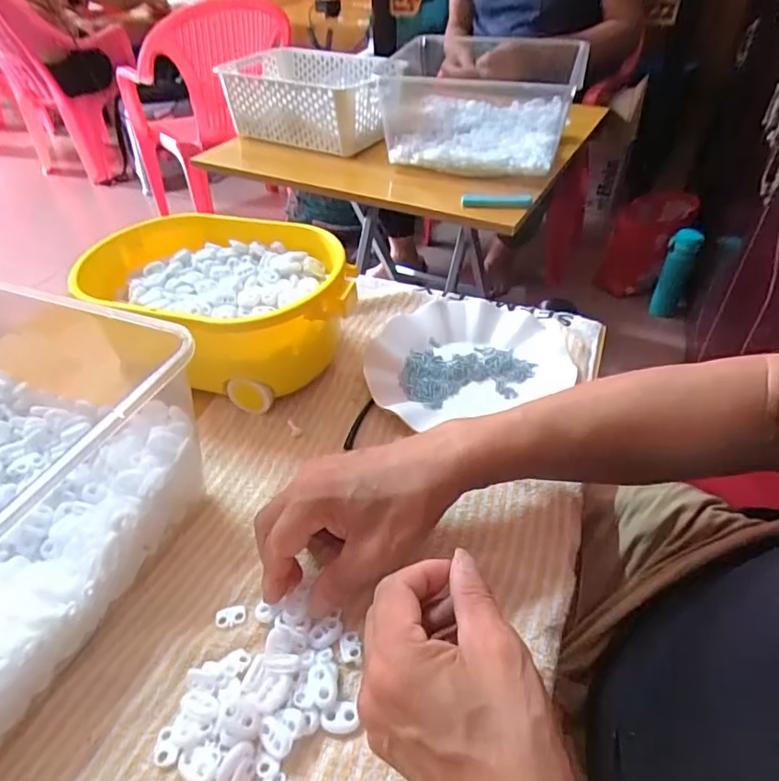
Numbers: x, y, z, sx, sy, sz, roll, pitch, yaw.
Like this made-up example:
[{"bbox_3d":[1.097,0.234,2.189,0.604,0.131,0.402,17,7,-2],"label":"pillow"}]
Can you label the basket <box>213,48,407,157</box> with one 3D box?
[{"bbox_3d":[-0.126,-0.527,0.969,0.291,0.118,0.216,22,48,24],"label":"basket"}]

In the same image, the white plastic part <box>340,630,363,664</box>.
[{"bbox_3d":[-0.023,0.154,0.323,0.012,0.004,0.019,-12,45,-7],"label":"white plastic part"}]

